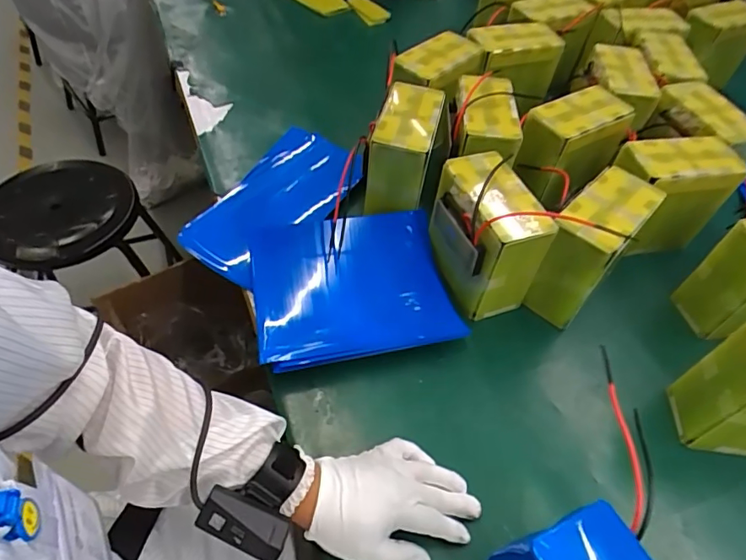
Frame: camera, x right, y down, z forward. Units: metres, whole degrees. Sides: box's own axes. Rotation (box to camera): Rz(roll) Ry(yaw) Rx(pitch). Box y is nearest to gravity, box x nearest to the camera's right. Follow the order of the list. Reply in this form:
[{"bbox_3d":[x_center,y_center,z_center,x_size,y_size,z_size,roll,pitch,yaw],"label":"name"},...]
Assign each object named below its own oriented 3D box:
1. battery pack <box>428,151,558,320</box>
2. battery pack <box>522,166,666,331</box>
[{"bbox_3d":[0.131,-0.052,0.614,0.080,0.159,0.140,-15,55,-16],"label":"battery pack"},{"bbox_3d":[0.263,-0.038,0.615,0.075,0.157,0.149,36,57,21],"label":"battery pack"}]

